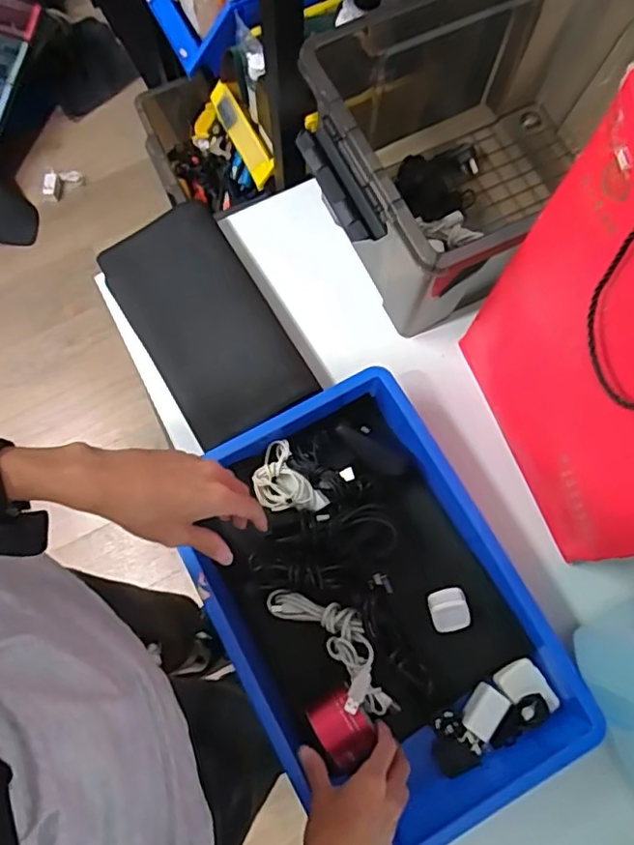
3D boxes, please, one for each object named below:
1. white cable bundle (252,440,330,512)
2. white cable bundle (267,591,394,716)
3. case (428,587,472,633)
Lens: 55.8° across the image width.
[{"bbox_3d":[-0.037,0.068,0.658,0.059,0.019,0.087,-35,78,-8],"label":"white cable bundle"},{"bbox_3d":[0.020,0.233,0.620,0.073,0.065,0.168,-40,79,-10],"label":"white cable bundle"},{"bbox_3d":[0.142,0.202,0.641,0.040,0.023,0.045,-21,77,-6],"label":"case"}]

